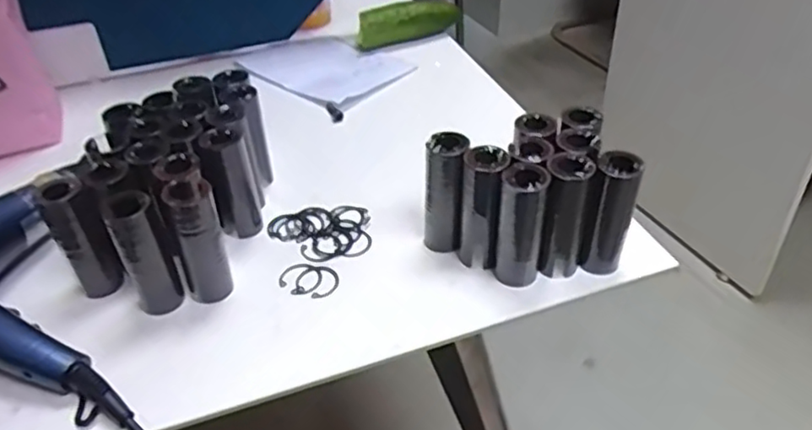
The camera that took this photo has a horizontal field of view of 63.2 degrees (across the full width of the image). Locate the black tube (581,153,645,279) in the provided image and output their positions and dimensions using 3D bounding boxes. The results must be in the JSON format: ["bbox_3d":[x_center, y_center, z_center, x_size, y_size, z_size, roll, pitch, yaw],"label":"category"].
[{"bbox_3d":[0.165,0.002,0.535,0.034,0.105,0.028,12,41,18],"label":"black tube"}]

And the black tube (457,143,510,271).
[{"bbox_3d":[0.062,-0.004,0.547,0.036,0.103,0.040,2,39,6],"label":"black tube"}]

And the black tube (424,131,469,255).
[{"bbox_3d":[0.033,-0.016,0.563,0.034,0.108,0.027,-1,39,2],"label":"black tube"}]

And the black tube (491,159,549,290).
[{"bbox_3d":[0.092,0.009,0.531,0.037,0.105,0.028,5,40,10],"label":"black tube"}]

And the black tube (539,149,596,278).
[{"bbox_3d":[0.129,0.002,0.536,0.033,0.102,0.039,6,40,11],"label":"black tube"}]

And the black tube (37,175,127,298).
[{"bbox_3d":[-0.261,0.023,0.535,0.034,0.108,0.039,-25,44,-24],"label":"black tube"}]

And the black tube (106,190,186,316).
[{"bbox_3d":[-0.205,0.031,0.518,0.033,0.113,0.033,-21,42,-21],"label":"black tube"}]

